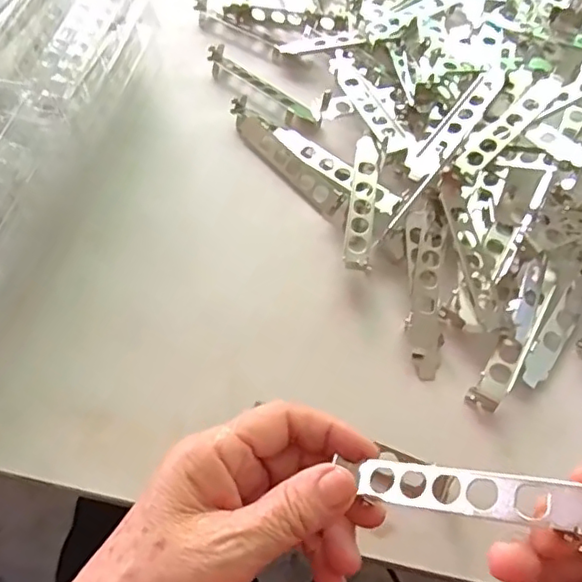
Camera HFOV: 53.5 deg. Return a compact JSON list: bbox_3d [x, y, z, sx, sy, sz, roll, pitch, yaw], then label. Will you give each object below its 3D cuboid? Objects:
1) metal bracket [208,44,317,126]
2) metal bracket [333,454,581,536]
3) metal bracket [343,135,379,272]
[{"bbox_3d":[-0.027,-0.171,0.493,0.022,0.018,0.118,-41,67,-18],"label":"metal bracket"},{"bbox_3d":[0.073,0.082,0.236,0.115,0.005,0.018,-6,56,40],"label":"metal bracket"},{"bbox_3d":[0.052,-0.065,0.419,0.018,0.013,0.117,5,61,6],"label":"metal bracket"}]

